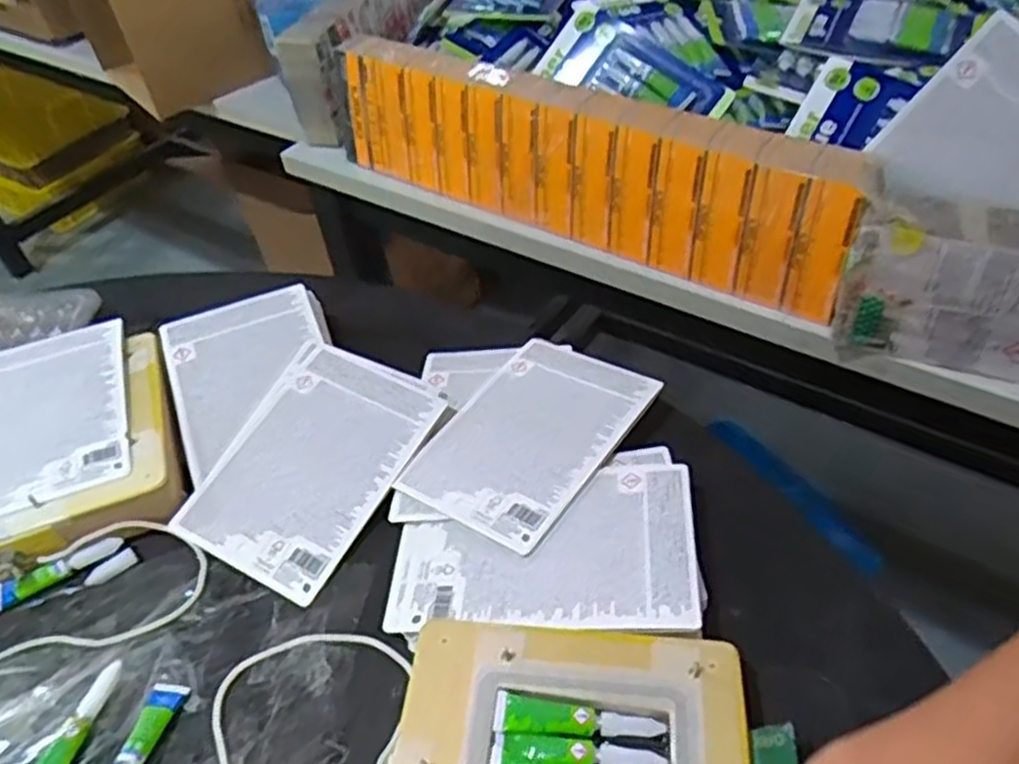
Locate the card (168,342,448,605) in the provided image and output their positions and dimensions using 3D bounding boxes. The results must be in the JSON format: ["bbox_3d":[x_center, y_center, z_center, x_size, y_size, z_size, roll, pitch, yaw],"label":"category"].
[{"bbox_3d":[-0.133,0.052,0.541,0.115,0.007,0.174,24,60,17],"label":"card"}]

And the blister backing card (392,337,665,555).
[{"bbox_3d":[0.013,0.034,0.540,0.117,0.005,0.167,22,51,32],"label":"blister backing card"}]

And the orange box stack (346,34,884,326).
[{"bbox_3d":[0.053,-0.193,0.691,0.512,0.114,0.065,27,55,29],"label":"orange box stack"}]

